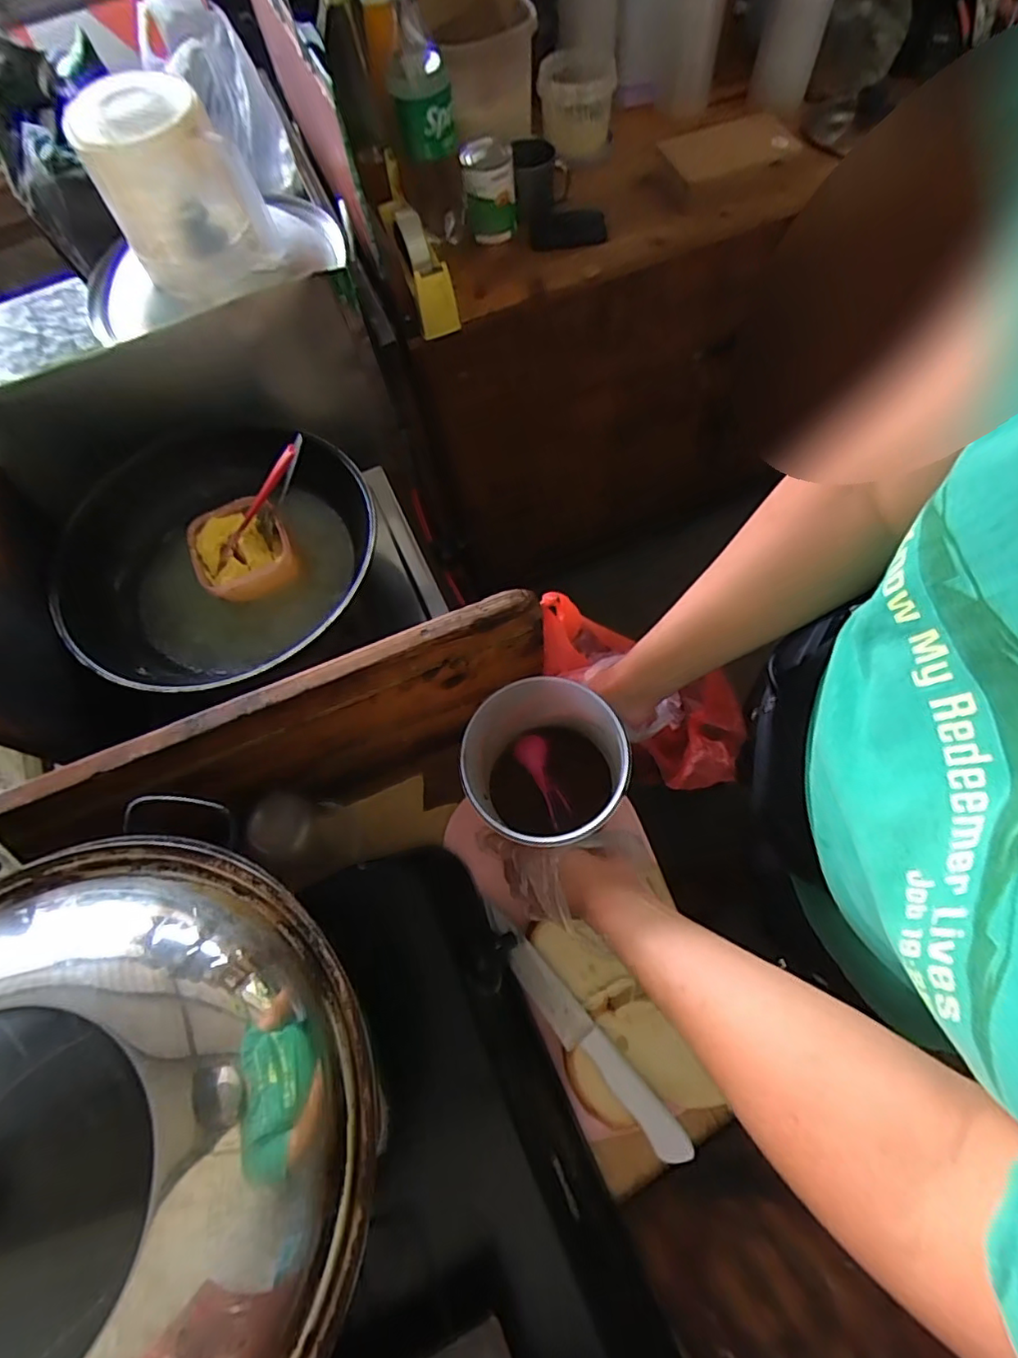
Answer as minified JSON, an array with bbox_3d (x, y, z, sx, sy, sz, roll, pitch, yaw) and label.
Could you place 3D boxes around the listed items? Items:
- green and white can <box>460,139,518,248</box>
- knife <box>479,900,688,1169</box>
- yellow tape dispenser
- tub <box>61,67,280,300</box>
[{"bbox_3d":[-0.029,-0.720,0.858,0.075,0.096,0.074,-1,69,2],"label":"green and white can"},{"bbox_3d":[0.058,0.311,0.521,0.032,0.022,0.249,-40,72,-12],"label":"knife"},{"bbox_3d":[-0.132,-0.599,0.816,0.056,0.097,0.208,-19,69,-5],"label":"yellow tape dispenser"},{"bbox_3d":[-0.364,-0.539,0.644,0.148,0.144,0.138,-1,69,2],"label":"tub"}]

